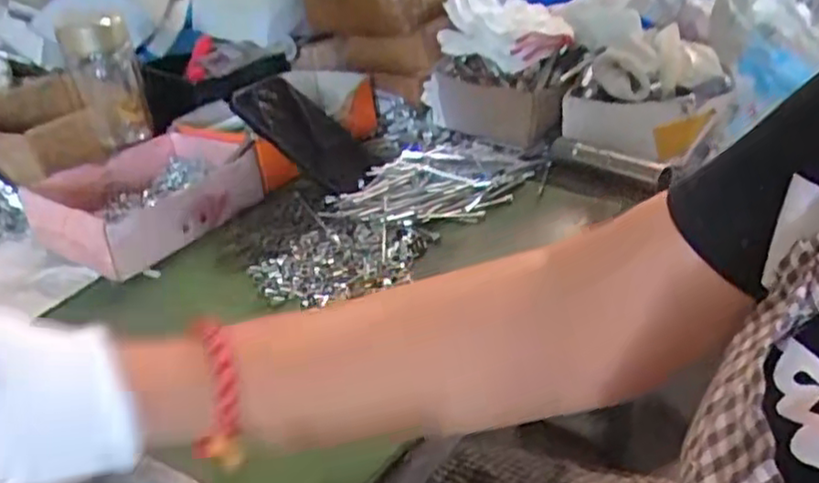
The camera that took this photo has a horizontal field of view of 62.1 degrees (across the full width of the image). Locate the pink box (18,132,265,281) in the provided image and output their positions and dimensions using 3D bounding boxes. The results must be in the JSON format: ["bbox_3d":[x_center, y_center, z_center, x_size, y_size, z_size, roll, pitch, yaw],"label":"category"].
[{"bbox_3d":[-0.246,-0.043,0.639,0.148,0.055,0.179,14,36,34],"label":"pink box"}]

